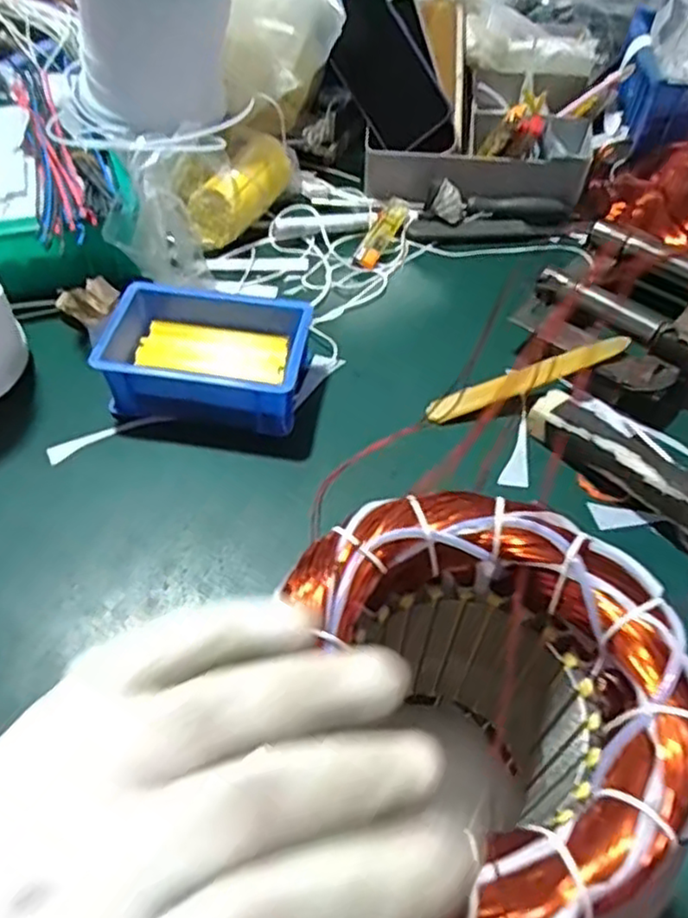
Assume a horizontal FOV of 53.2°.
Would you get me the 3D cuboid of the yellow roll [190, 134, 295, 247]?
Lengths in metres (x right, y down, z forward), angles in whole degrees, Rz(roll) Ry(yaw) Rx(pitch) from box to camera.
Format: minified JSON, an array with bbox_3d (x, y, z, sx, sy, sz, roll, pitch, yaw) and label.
[{"bbox_3d":[-0.095,-0.252,0.647,0.046,0.053,0.128,22,55,15],"label":"yellow roll"}]

